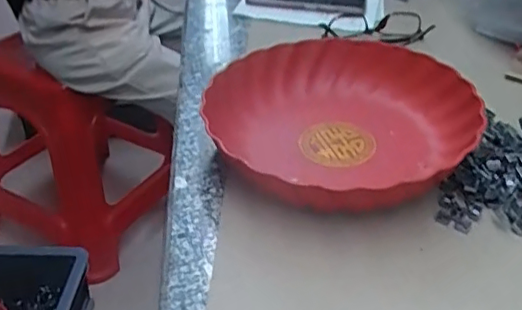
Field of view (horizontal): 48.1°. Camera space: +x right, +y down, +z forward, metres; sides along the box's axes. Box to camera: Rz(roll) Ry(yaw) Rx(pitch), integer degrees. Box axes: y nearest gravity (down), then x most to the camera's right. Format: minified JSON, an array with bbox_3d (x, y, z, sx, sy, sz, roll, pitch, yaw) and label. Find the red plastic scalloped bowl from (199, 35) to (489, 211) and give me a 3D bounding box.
[{"bbox_3d":[0.069,-0.032,0.537,0.230,0.053,0.240,-11,39,-17],"label":"red plastic scalloped bowl"}]

